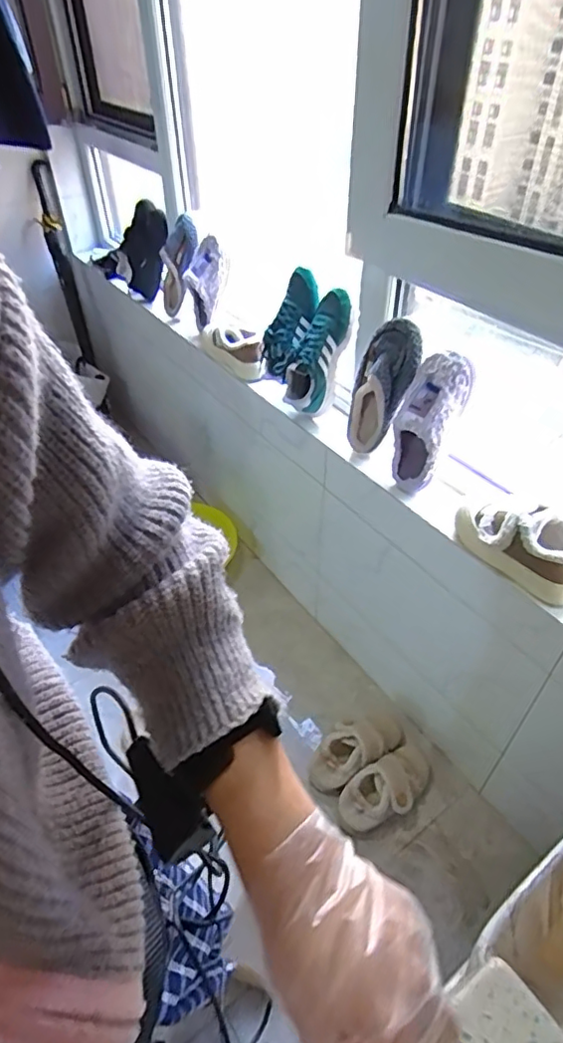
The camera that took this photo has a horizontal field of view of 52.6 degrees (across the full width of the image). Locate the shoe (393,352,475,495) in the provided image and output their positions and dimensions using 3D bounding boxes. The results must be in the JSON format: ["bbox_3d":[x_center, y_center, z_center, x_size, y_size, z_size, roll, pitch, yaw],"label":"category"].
[{"bbox_3d":[0.270,-0.175,1.035,0.102,0.256,0.114,33,54,30],"label":"shoe"}]

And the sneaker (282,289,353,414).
[{"bbox_3d":[0.073,-0.360,1.216,0.110,0.259,0.107,30,24,28],"label":"sneaker"}]

